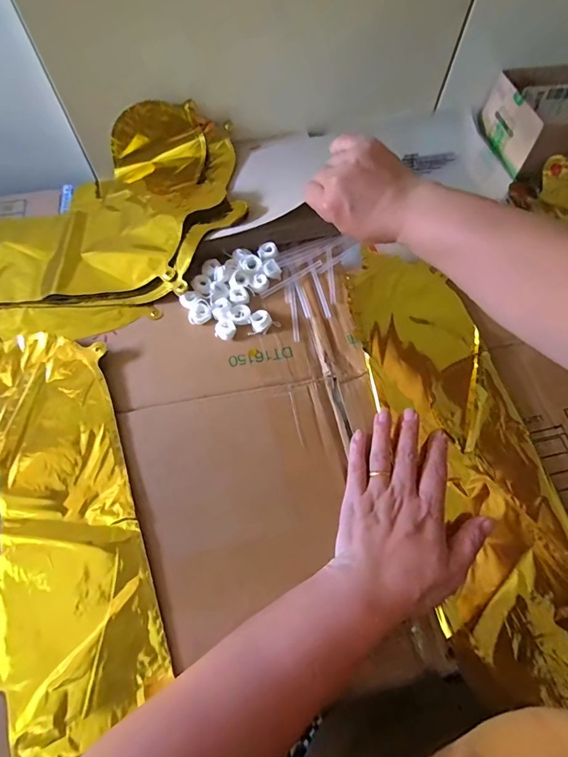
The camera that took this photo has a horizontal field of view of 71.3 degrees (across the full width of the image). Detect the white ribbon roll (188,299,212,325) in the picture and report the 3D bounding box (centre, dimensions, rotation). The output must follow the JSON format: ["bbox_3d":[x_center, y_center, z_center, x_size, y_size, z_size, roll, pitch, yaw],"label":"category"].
[{"bbox_3d":[-0.087,-0.068,0.407,0.024,0.006,0.026,0,65,-1],"label":"white ribbon roll"}]

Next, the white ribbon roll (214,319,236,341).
[{"bbox_3d":[-0.059,-0.049,0.400,0.020,0.006,0.021,0,65,-1],"label":"white ribbon roll"}]

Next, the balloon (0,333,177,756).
[{"bbox_3d":[-0.261,0.131,0.314,0.277,0.014,0.323,-18,66,-9],"label":"balloon"}]

